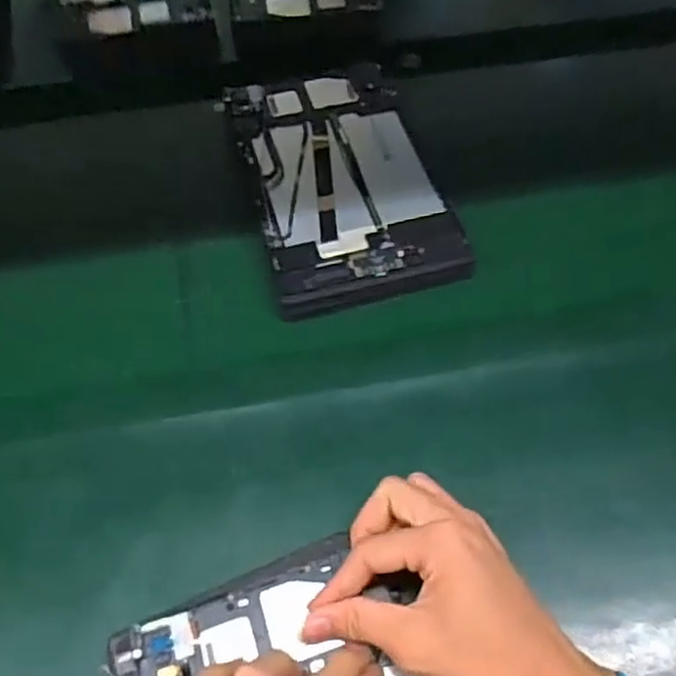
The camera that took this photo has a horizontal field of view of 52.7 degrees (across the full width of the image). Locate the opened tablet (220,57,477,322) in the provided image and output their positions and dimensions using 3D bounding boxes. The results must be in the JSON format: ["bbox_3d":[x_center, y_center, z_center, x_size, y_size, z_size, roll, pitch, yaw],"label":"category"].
[{"bbox_3d":[0.001,-0.132,0.568,0.148,0.016,0.247,-14,59,-8],"label":"opened tablet"}]

